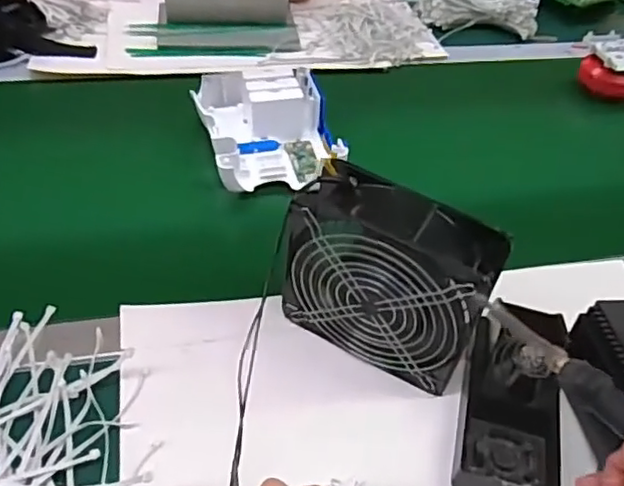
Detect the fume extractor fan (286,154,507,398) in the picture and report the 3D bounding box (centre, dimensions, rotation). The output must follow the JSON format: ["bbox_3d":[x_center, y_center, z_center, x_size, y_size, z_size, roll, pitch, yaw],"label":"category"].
[{"bbox_3d":[0.058,0.029,0.491,0.150,0.138,0.063,24,47,18],"label":"fume extractor fan"}]

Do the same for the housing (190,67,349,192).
[{"bbox_3d":[-0.048,-0.135,0.712,0.138,0.053,0.180,-5,46,-11],"label":"housing"}]

